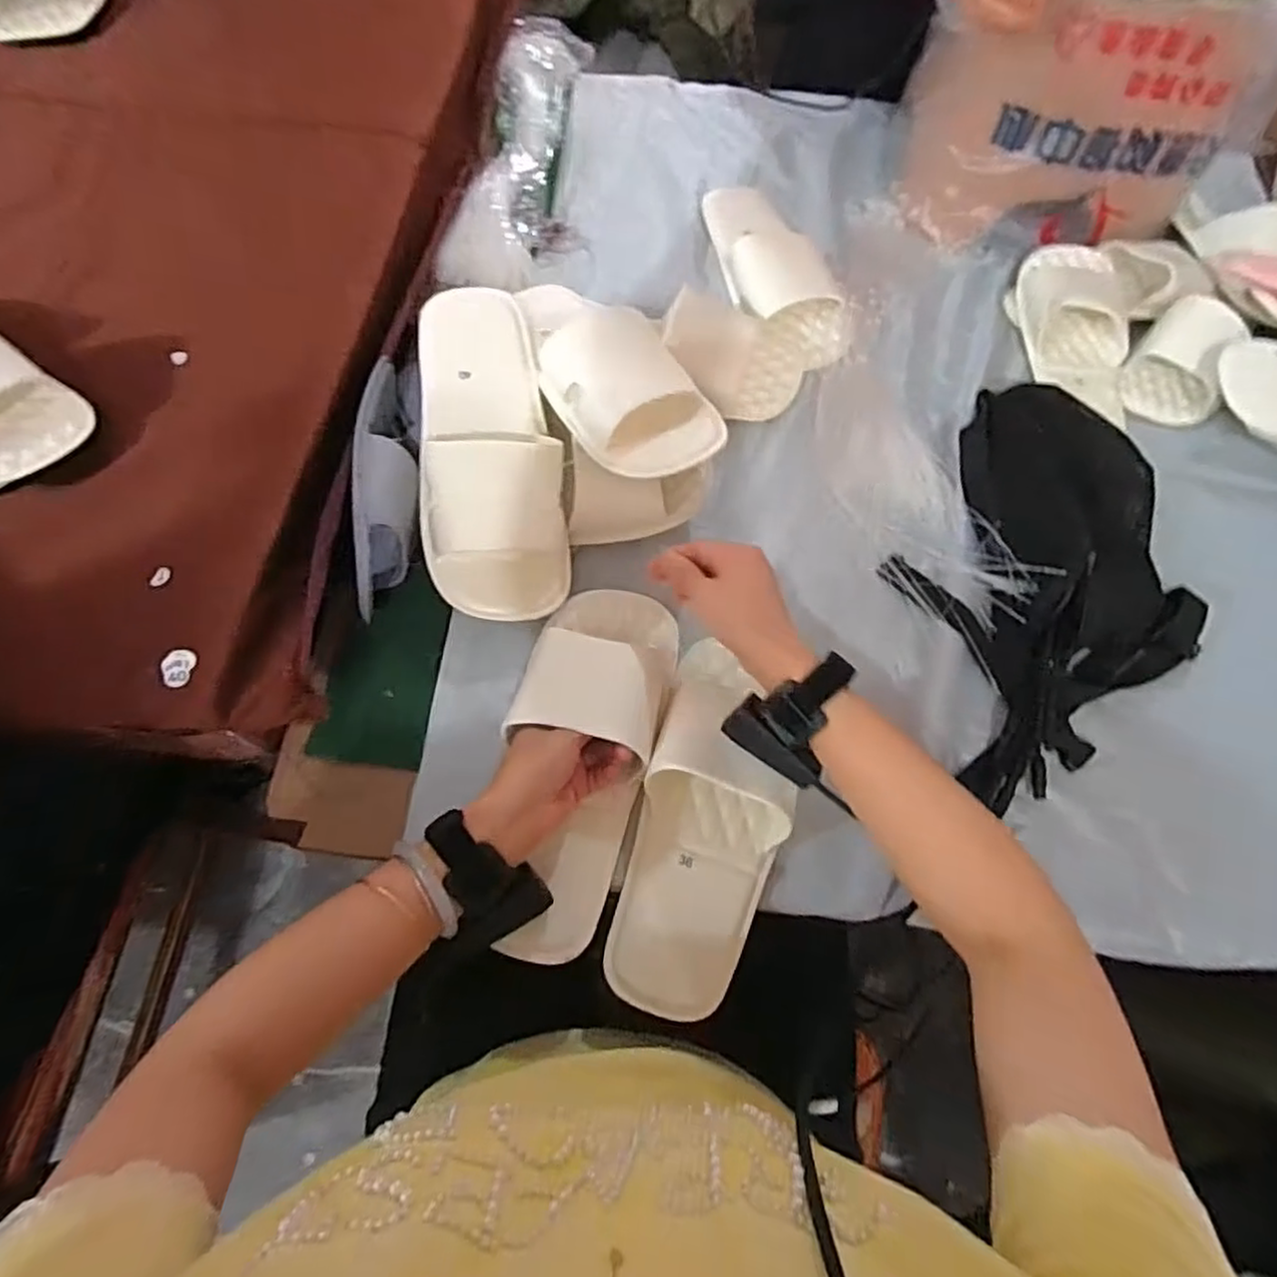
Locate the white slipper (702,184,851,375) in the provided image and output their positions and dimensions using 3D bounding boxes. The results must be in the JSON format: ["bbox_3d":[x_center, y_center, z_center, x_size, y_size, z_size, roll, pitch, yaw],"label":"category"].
[{"bbox_3d":[0.137,-0.389,0.731,0.088,0.049,0.264,-15,67,-9],"label":"white slipper"}]

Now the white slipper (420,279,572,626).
[{"bbox_3d":[-0.120,-0.149,0.557,0.112,0.057,0.270,-8,80,-5],"label":"white slipper"}]

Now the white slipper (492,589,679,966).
[{"bbox_3d":[-0.039,0.089,0.521,0.110,0.044,0.272,7,75,1],"label":"white slipper"}]

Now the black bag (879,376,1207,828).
[{"bbox_3d":[0.335,-0.041,0.570,0.241,0.066,0.377,31,68,11],"label":"black bag"}]

